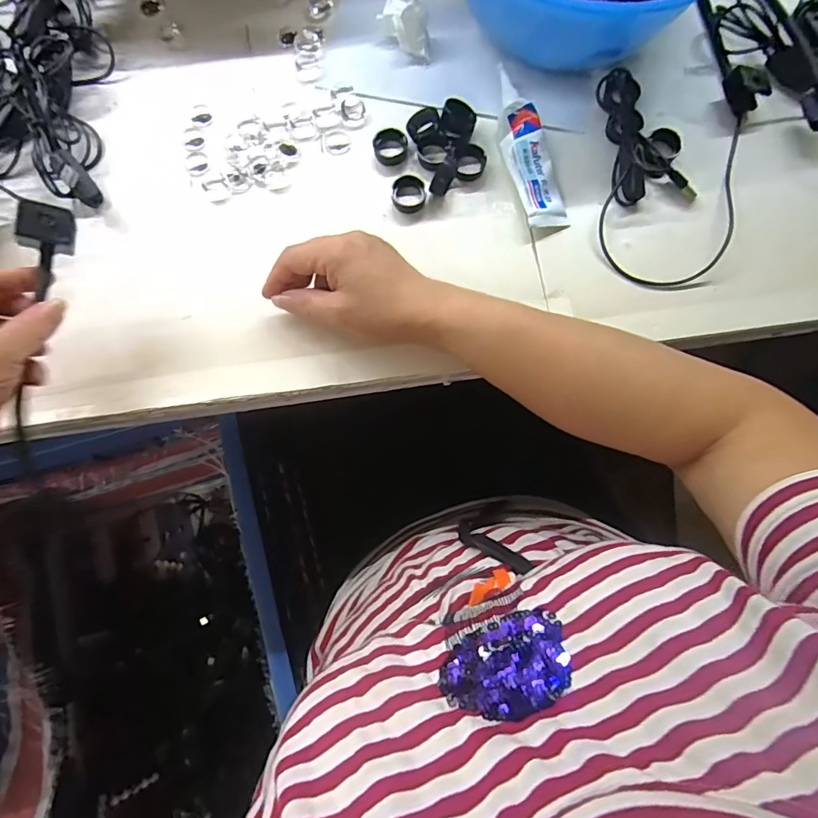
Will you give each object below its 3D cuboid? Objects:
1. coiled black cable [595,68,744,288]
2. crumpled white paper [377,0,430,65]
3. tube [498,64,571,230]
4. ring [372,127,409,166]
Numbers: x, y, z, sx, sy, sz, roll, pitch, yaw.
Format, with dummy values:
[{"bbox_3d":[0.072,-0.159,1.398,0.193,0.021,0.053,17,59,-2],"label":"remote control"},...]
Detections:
[{"bbox_3d":[0.200,-0.181,0.371,0.124,0.026,0.163,16,78,3],"label":"coiled black cable"},{"bbox_3d":[-0.002,-0.331,0.402,0.045,0.035,0.029,15,78,3],"label":"crumpled white paper"},{"bbox_3d":[0.097,-0.216,0.379,0.036,0.020,0.140,-13,78,-3],"label":"tube"},{"bbox_3d":[-0.015,-0.221,0.390,0.028,0.011,0.025,-14,78,-3],"label":"ring"}]

